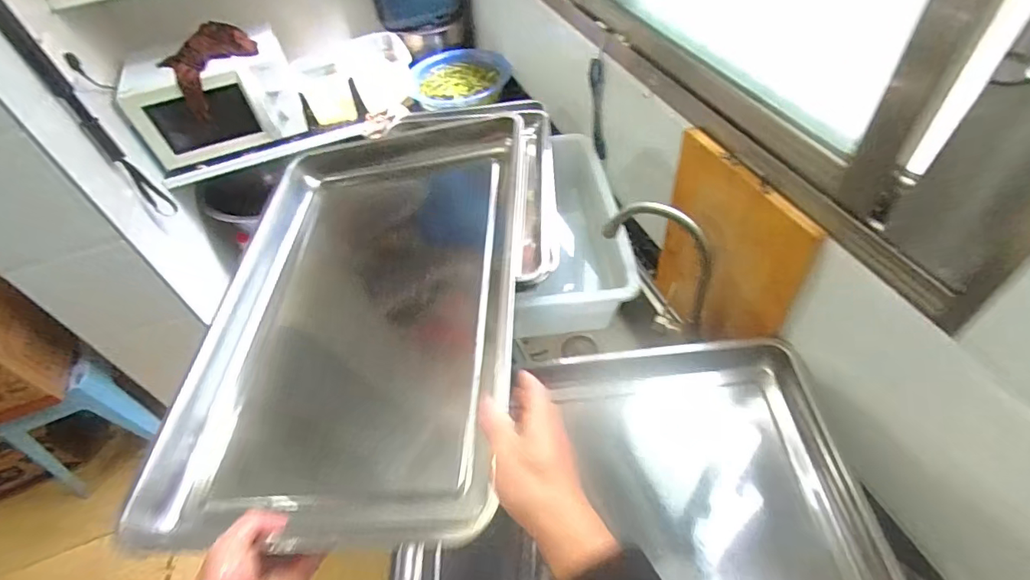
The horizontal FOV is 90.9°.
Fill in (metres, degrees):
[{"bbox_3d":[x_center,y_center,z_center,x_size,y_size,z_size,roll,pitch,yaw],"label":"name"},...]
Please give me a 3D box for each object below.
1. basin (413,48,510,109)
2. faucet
[{"bbox_3d":[-0.154,-0.591,1.434,0.277,0.079,0.225,-5,49,3],"label":"basin"},{"bbox_3d":[0.251,-0.049,0.875,0.189,0.278,0.060,25,57,25],"label":"faucet"}]

